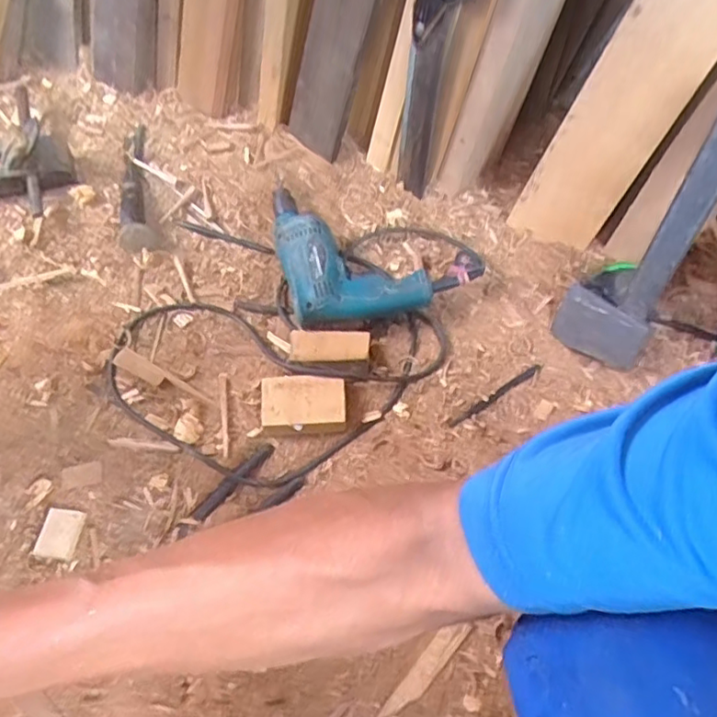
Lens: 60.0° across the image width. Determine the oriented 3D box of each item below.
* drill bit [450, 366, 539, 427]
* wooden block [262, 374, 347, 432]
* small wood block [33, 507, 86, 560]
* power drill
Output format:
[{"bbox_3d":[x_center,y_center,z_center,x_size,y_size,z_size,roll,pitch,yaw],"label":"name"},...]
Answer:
[{"bbox_3d":[0.166,0.045,0.748,0.138,0.013,0.010,-32,68,-17],"label":"drill bit"},{"bbox_3d":[-0.063,0.054,0.730,0.099,0.035,0.064,-1,62,-3],"label":"wooden block"},{"bbox_3d":[-0.313,0.184,0.653,0.042,0.012,0.050,7,62,1],"label":"small wood block"},{"bbox_3d":[0.018,-0.148,0.818,0.246,0.059,0.215,-10,63,-7],"label":"power drill"}]

